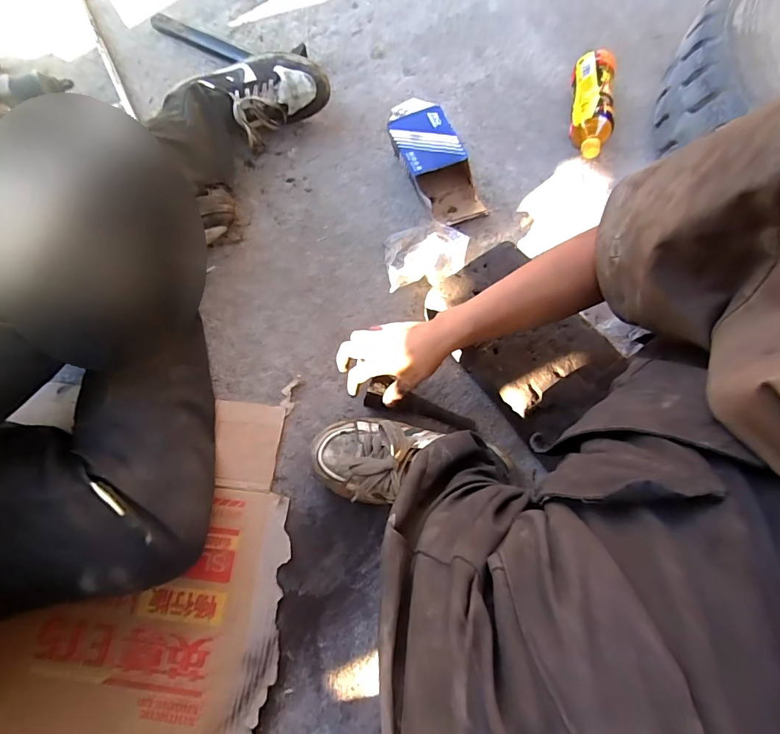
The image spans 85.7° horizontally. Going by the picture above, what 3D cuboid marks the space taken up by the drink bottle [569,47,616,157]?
[{"bbox_3d":[0.344,-0.447,0.720,0.070,0.062,0.184,4,84,2],"label":"drink bottle"}]

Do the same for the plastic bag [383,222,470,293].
[{"bbox_3d":[0.059,-0.178,0.662,0.132,0.050,0.123,-6,72,-3],"label":"plastic bag"}]

